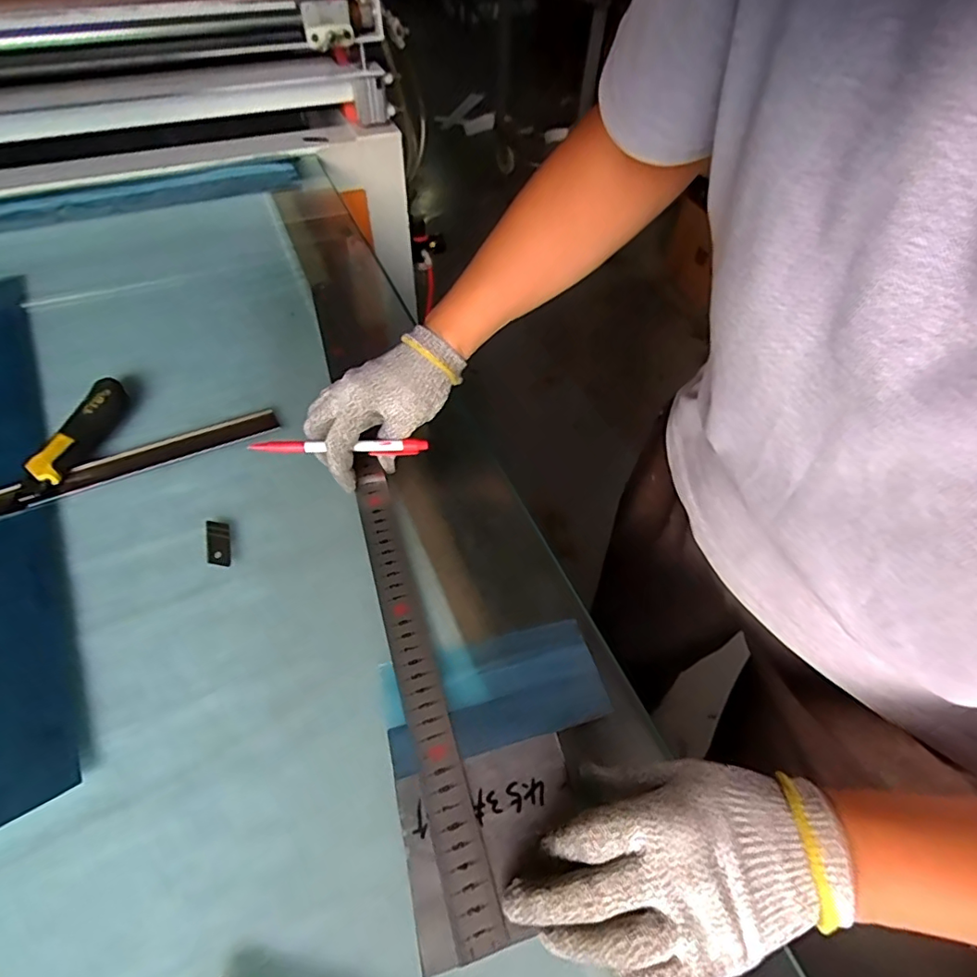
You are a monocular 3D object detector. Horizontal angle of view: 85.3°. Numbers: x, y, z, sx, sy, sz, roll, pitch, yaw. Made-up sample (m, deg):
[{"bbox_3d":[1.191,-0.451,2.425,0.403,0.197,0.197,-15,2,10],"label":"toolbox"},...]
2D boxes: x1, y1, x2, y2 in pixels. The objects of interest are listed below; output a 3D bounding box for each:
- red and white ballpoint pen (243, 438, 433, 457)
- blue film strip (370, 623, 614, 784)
[{"bbox_3d":[-0.123,-0.034,0.444,0.142,0.015,0.008,-1,51,-9],"label":"red and white ballpoint pen"},{"bbox_3d":[0.003,0.135,0.356,0.144,0.004,0.070,-13,52,-11],"label":"blue film strip"}]

